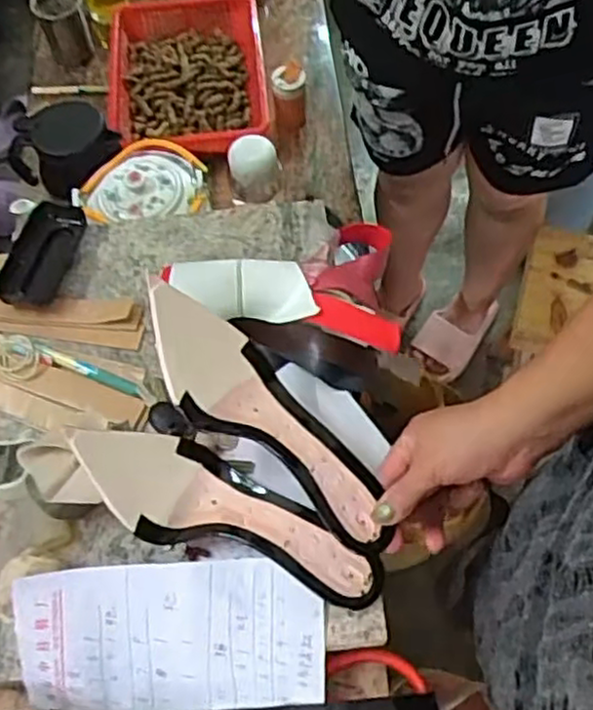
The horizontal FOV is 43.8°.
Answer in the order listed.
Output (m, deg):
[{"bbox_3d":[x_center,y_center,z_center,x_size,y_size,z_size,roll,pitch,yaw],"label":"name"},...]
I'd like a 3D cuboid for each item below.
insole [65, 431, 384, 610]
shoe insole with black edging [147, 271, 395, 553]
[{"bbox_3d":[-0.045,0.112,0.526,0.236,0.073,0.072,24,65,-4],"label":"insole"},{"bbox_3d":[-0.020,0.043,0.530,0.234,0.059,0.070,46,70,-6],"label":"shoe insole with black edging"}]

